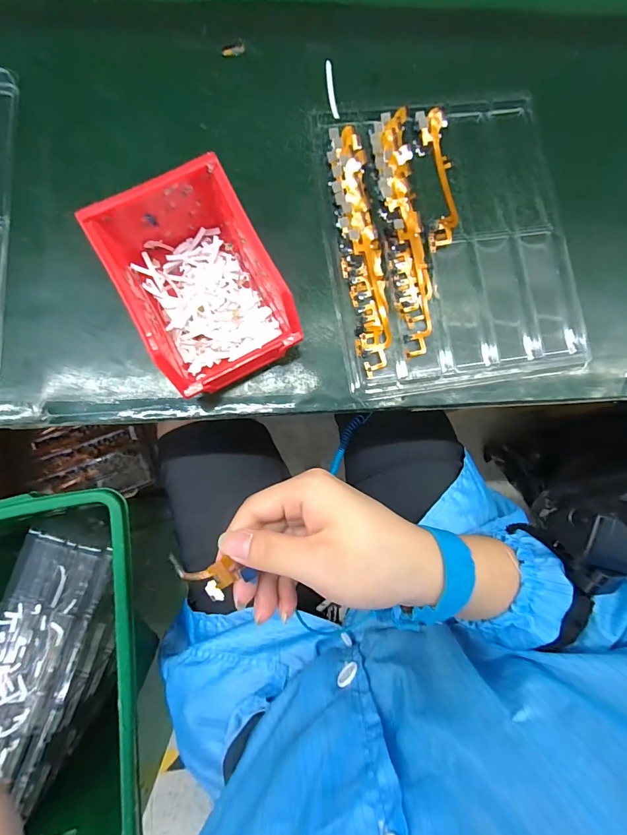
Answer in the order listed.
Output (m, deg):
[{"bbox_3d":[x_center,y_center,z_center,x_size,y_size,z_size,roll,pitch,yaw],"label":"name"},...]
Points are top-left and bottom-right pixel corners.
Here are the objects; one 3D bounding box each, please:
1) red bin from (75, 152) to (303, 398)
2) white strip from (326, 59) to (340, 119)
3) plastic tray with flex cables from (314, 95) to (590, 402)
[{"bbox_3d":[-0.086,-0.098,0.301,0.101,0.073,0.134,-29,85,-7],"label":"red bin"},{"bbox_3d":[0.017,-0.303,0.363,0.005,0.004,0.049,-11,99,-6],"label":"white strip"},{"bbox_3d":[0.125,-0.160,0.357,0.216,0.013,0.267,-7,83,-4],"label":"plastic tray with flex cables"}]

